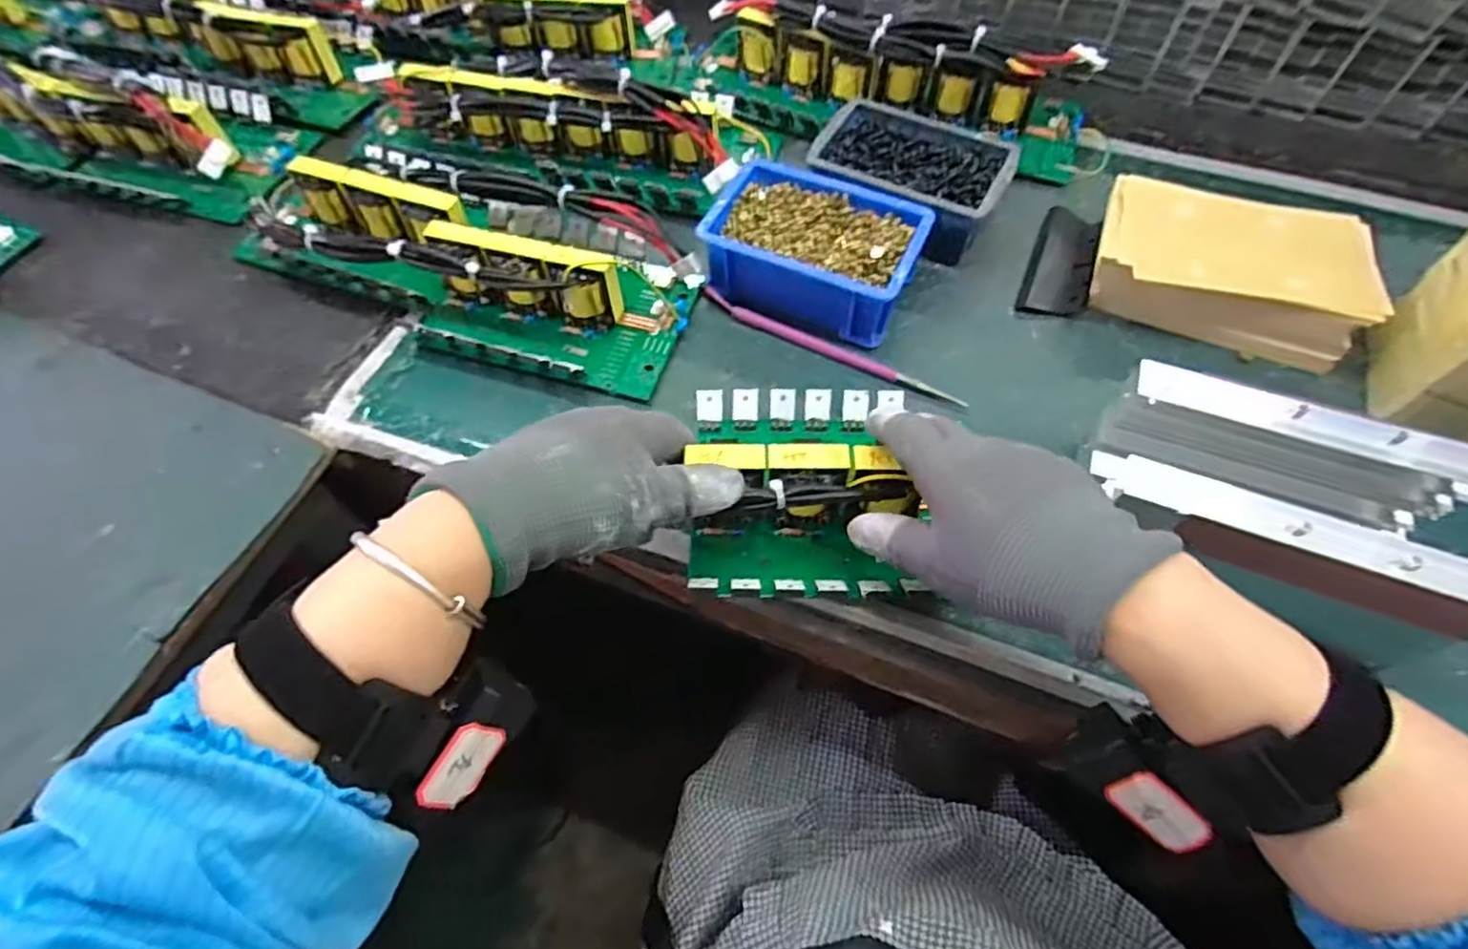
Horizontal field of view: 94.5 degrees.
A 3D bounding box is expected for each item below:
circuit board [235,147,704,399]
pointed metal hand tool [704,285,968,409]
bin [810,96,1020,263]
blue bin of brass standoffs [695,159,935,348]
[{"bbox_3d":[-0.197,-0.168,0.495,0.344,0.056,0.144,23,64,12],"label":"circuit board"},{"bbox_3d":[0.066,-0.089,0.480,0.200,0.014,0.011,27,65,14],"label":"pointed metal hand tool"},{"bbox_3d":[0.136,-0.233,0.533,0.142,0.053,0.105,32,66,16],"label":"bin"},{"bbox_3d":[0.056,-0.163,0.494,0.149,0.053,0.103,25,65,13],"label":"blue bin of brass standoffs"}]

